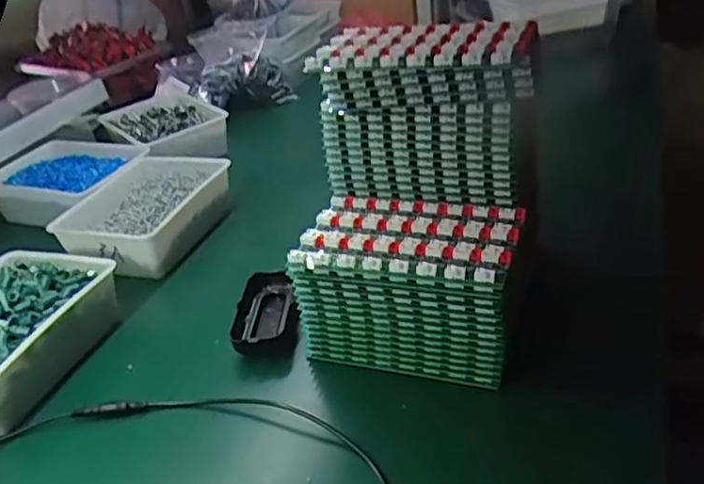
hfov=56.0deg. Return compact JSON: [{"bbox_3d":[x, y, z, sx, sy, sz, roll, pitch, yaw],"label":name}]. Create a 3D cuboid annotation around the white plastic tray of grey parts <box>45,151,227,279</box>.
[{"bbox_3d":[-0.250,-0.036,0.819,0.157,0.061,0.197,5,34,22],"label":"white plastic tray of grey parts"}]

